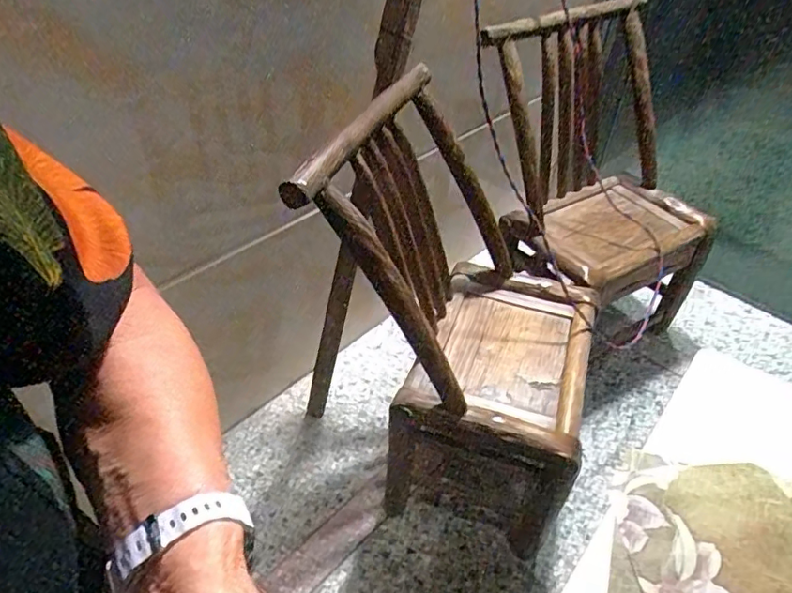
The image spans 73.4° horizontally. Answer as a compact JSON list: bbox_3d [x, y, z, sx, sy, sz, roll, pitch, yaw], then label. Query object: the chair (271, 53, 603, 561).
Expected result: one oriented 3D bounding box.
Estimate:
[{"bbox_3d":[0.112,0.055,0.865,0.386,0.650,0.369,14,45,13],"label":"chair"}]

